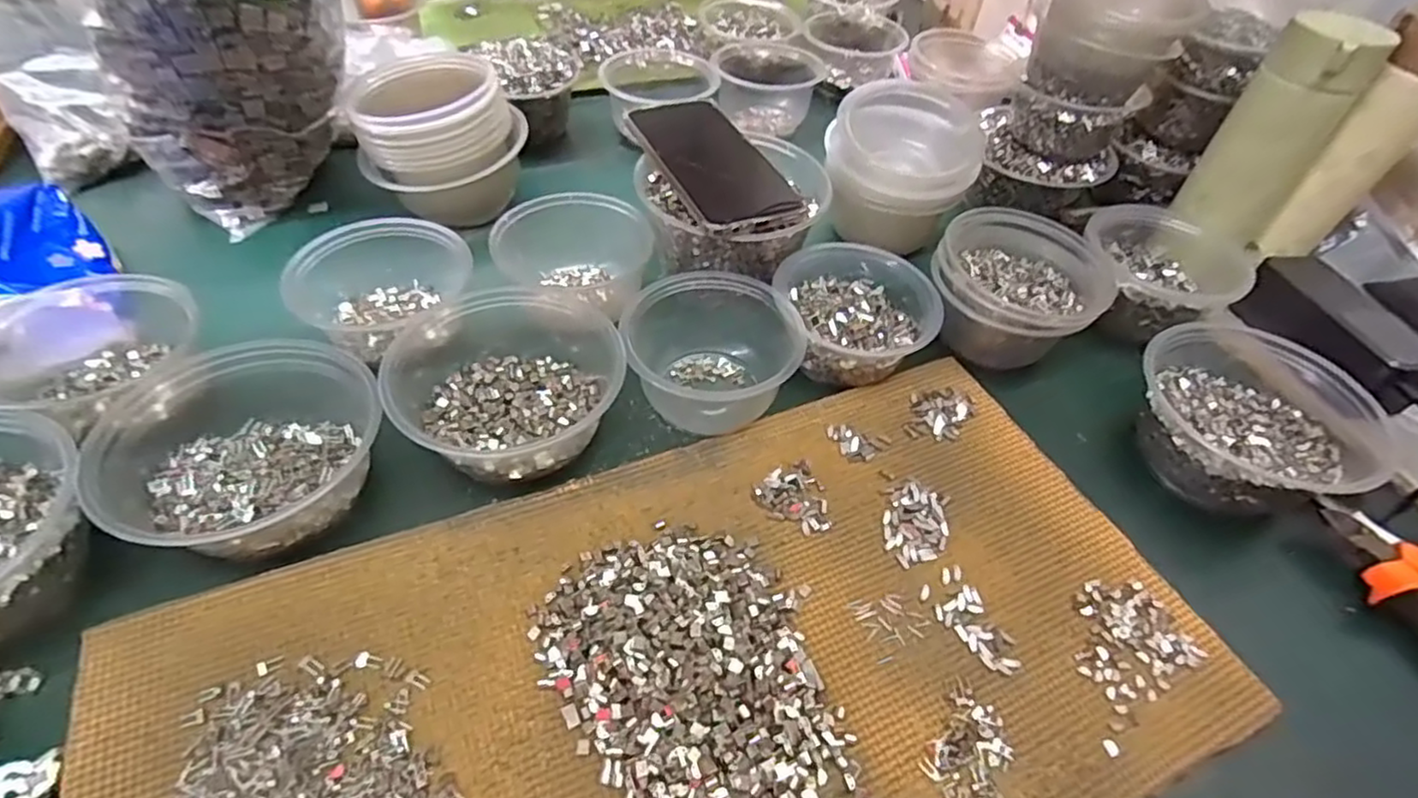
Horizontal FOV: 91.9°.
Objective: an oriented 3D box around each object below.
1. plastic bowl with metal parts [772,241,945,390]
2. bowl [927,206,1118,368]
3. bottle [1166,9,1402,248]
[{"bbox_3d":[0.103,-0.063,0.492,0.096,0.052,0.105,3,48,-3],"label":"plastic bowl with metal parts"},{"bbox_3d":[0.222,-0.077,0.501,0.115,0.069,0.108,3,48,-3],"label":"bowl"},{"bbox_3d":[0.424,-0.202,0.516,0.063,0.147,0.064,-19,52,-20],"label":"bottle"}]

